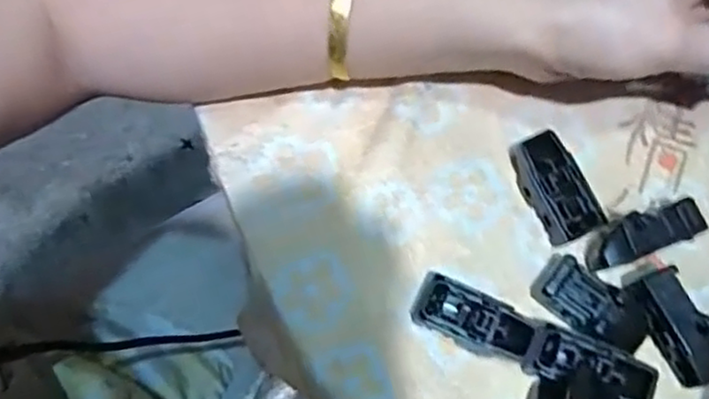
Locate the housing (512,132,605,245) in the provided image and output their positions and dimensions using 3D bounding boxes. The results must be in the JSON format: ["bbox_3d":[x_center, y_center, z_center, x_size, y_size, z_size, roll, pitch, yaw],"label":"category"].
[{"bbox_3d":[0.089,-0.005,0.313,0.022,0.022,0.049,-25,75,-9],"label":"housing"}]

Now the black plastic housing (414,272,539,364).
[{"bbox_3d":[0.050,0.051,0.295,0.050,0.017,0.021,24,74,6],"label":"black plastic housing"}]

